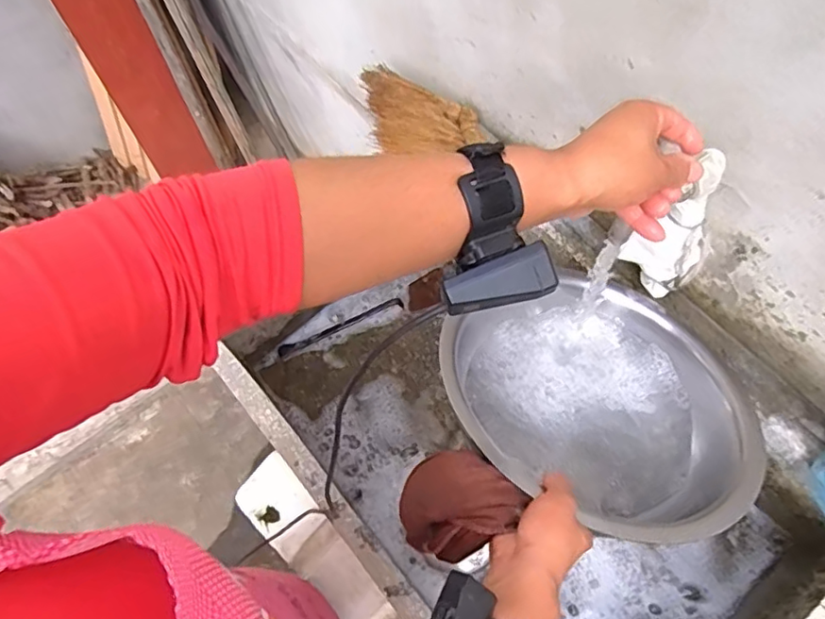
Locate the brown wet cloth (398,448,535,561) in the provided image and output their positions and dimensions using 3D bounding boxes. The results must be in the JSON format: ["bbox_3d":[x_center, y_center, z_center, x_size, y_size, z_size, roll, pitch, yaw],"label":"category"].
[{"bbox_3d":[0.037,0.165,0.509,0.096,0.030,0.083,-27,65,-10],"label":"brown wet cloth"}]

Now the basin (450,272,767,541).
[{"bbox_3d":[0.194,0.103,0.650,0.270,0.139,0.300,-16,64,-5],"label":"basin"}]

